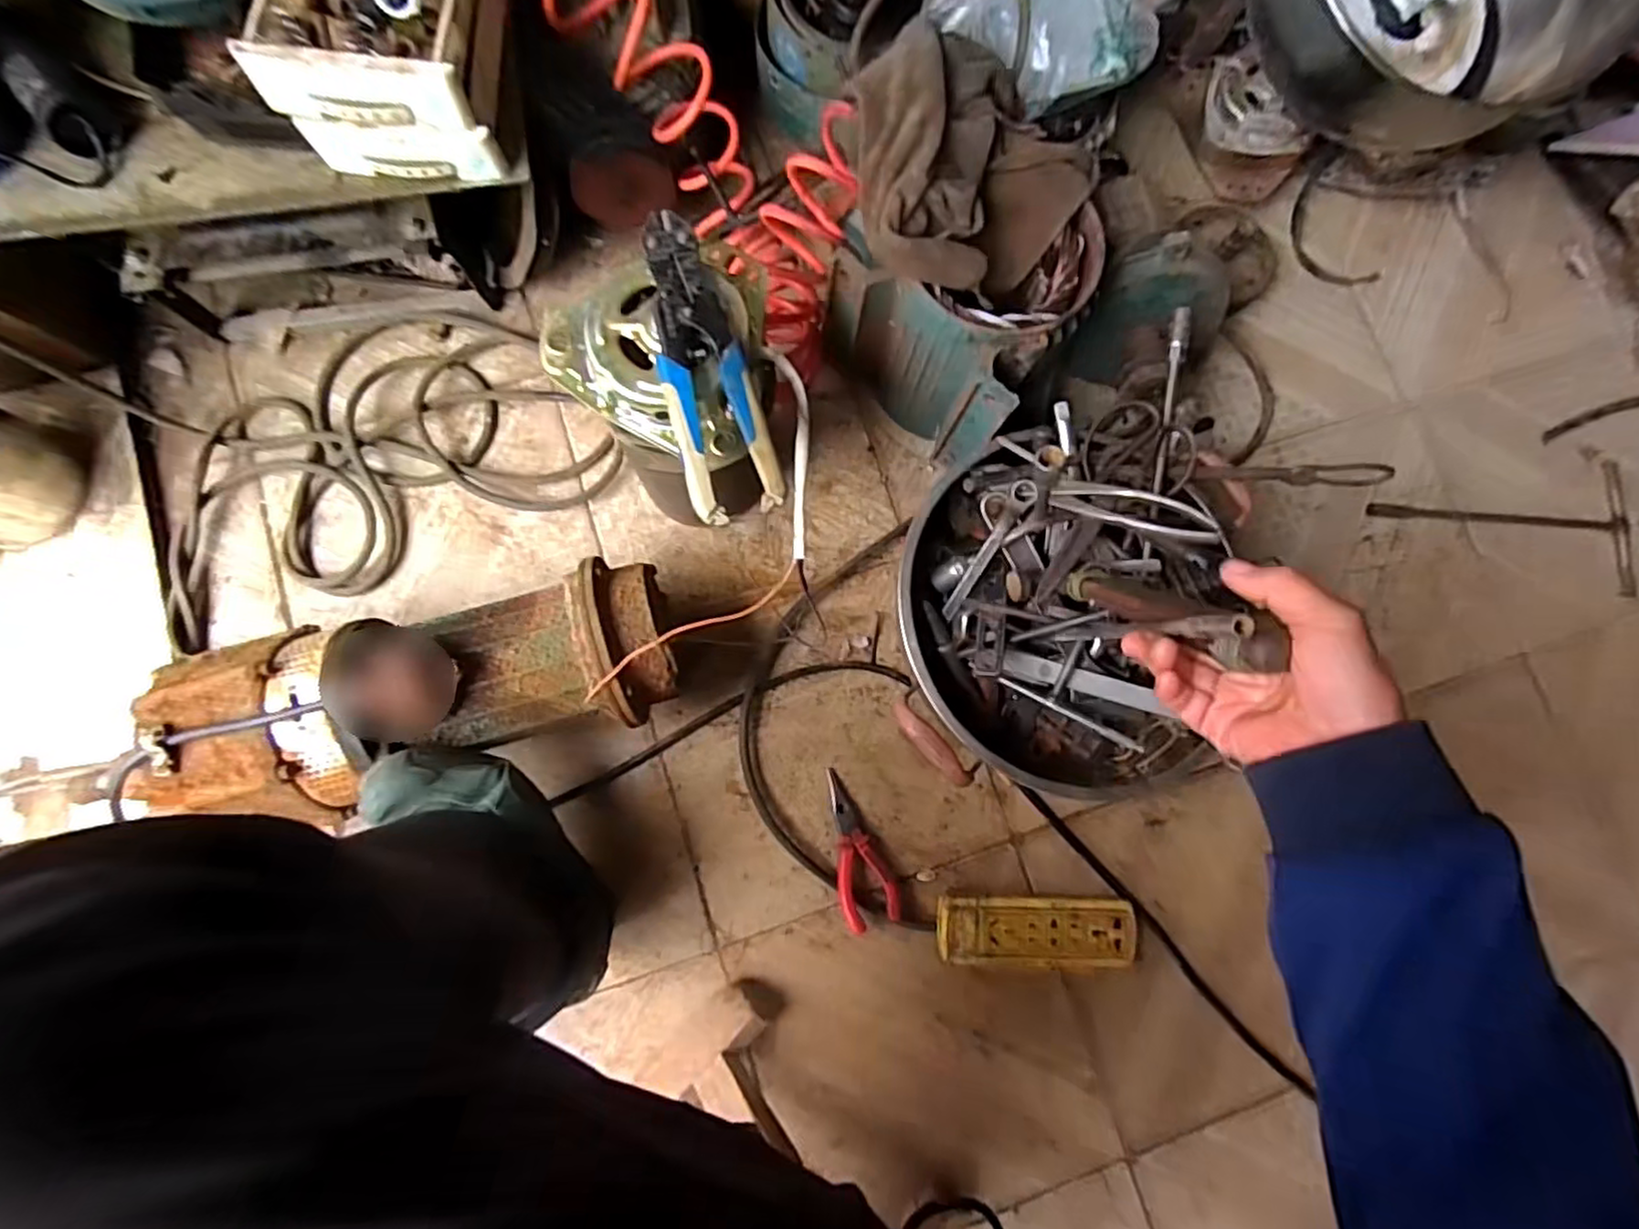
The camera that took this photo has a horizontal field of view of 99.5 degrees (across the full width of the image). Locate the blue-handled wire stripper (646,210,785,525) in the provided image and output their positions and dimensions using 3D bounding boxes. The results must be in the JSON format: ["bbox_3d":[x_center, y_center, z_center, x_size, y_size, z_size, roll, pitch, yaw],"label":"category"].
[{"bbox_3d":[-0.077,-0.164,0.452,0.056,0.017,0.208,-16,83,-7],"label":"blue-handled wire stripper"}]

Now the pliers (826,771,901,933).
[{"bbox_3d":[0.030,0.224,0.661,0.055,0.021,0.146,-20,83,-7],"label":"pliers"}]

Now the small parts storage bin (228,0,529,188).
[{"bbox_3d":[-0.293,-0.411,0.484,0.141,0.083,0.173,1,81,-4],"label":"small parts storage bin"}]

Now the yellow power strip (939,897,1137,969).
[{"bbox_3d":[0.203,0.298,0.657,0.185,0.032,0.061,3,81,-4],"label":"yellow power strip"}]

